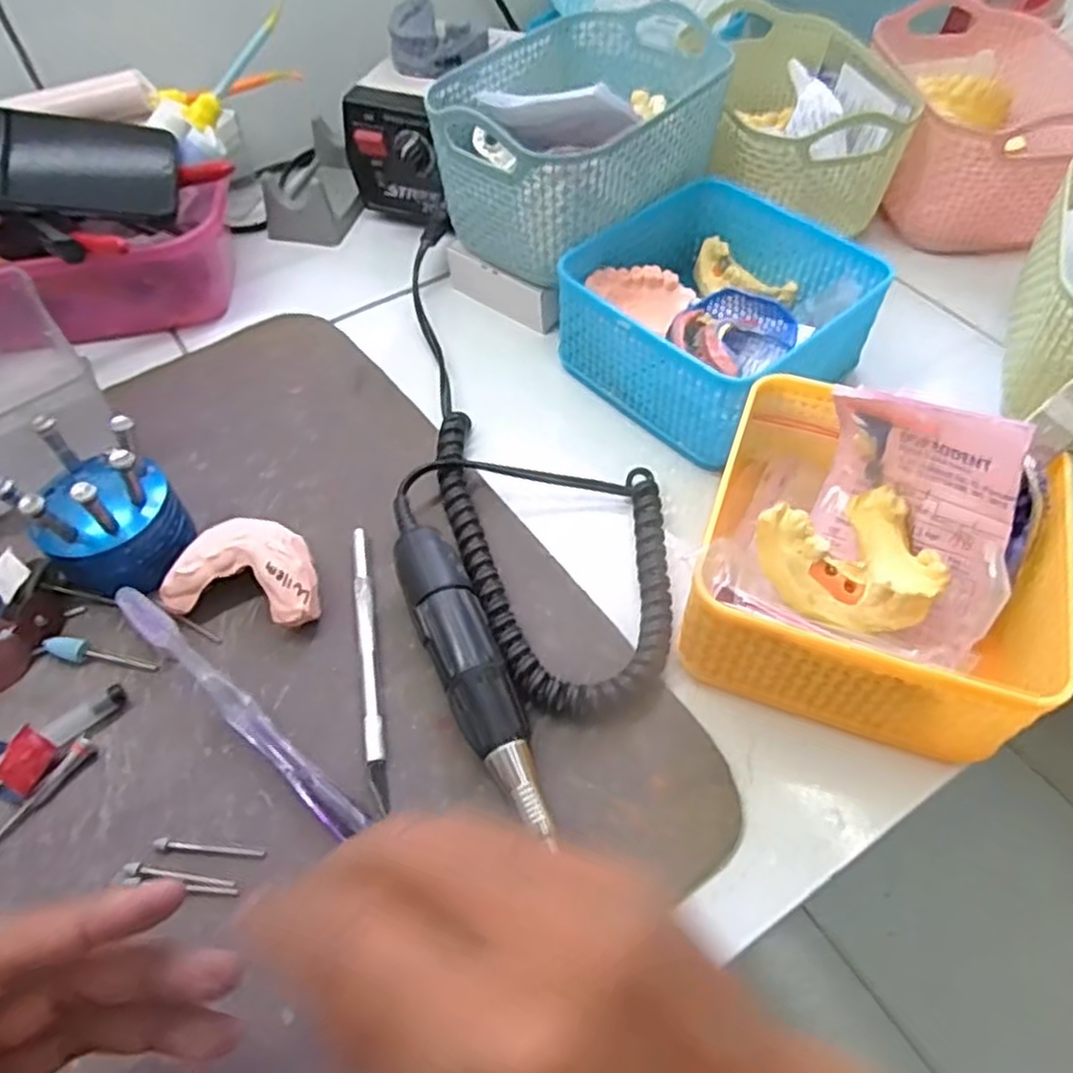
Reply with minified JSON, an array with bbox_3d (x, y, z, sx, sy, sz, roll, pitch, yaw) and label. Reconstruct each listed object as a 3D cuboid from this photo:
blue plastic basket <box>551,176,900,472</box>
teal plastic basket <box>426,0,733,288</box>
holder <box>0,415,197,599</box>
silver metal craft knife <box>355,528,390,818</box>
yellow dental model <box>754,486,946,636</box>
[{"bbox_3d":[0.099,-0.121,0.415,0.136,0.060,0.138,-38,61,-23],"label":"blue plastic basket"},{"bbox_3d":[0.031,-0.233,0.442,0.115,0.091,0.178,34,62,24],"label":"teal plastic basket"},{"bbox_3d":[-0.193,-0.013,0.334,0.063,0.070,0.061,-1,53,1],"label":"holder"},{"bbox_3d":[-0.073,0.052,0.326,0.007,0.006,0.132,-10,54,-6],"label":"silver metal craft knife"},{"bbox_3d":[0.130,0.009,0.300,0.073,0.033,0.058,-24,56,-15],"label":"yellow dental model"}]

